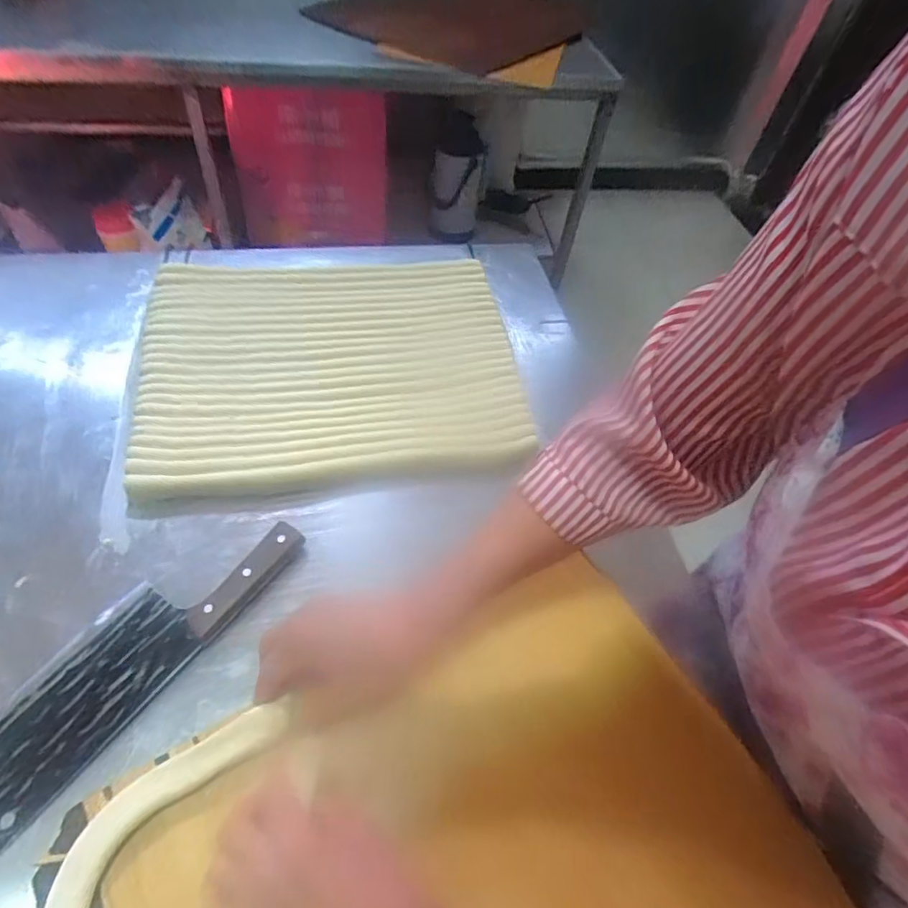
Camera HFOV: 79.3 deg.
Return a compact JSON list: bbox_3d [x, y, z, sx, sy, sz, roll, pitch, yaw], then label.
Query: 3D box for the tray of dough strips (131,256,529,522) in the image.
[{"bbox_3d":[-0.138,-0.117,0.634,0.403,0.022,0.336,-8,55,-10],"label":"tray of dough strips"}]

